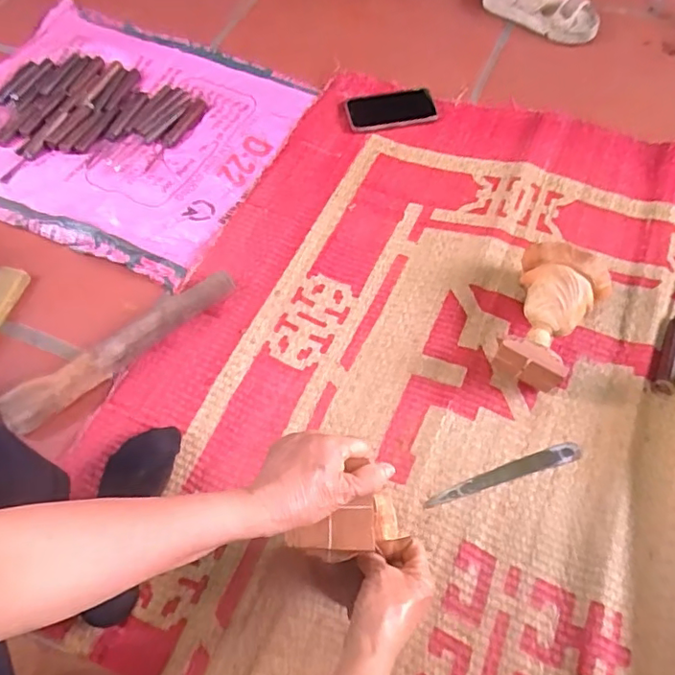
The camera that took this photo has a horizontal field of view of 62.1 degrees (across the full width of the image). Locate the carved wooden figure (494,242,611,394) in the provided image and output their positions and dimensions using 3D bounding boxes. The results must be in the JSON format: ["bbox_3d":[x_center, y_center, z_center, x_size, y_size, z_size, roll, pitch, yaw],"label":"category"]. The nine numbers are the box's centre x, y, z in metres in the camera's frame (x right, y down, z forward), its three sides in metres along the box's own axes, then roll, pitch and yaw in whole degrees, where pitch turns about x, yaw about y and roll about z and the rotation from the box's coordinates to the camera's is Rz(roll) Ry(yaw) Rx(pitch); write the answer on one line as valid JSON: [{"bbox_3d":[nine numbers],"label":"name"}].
[{"bbox_3d":[0.262,-0.026,0.715,0.109,0.085,0.175,30,68,18],"label":"carved wooden figure"}]

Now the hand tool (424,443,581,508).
[{"bbox_3d":[0.197,0.163,0.668,0.194,0.008,0.023,-16,62,-4],"label":"hand tool"}]

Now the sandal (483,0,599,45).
[{"bbox_3d":[0.371,-0.618,1.037,0.086,0.070,0.227,-40,66,-16],"label":"sandal"}]

